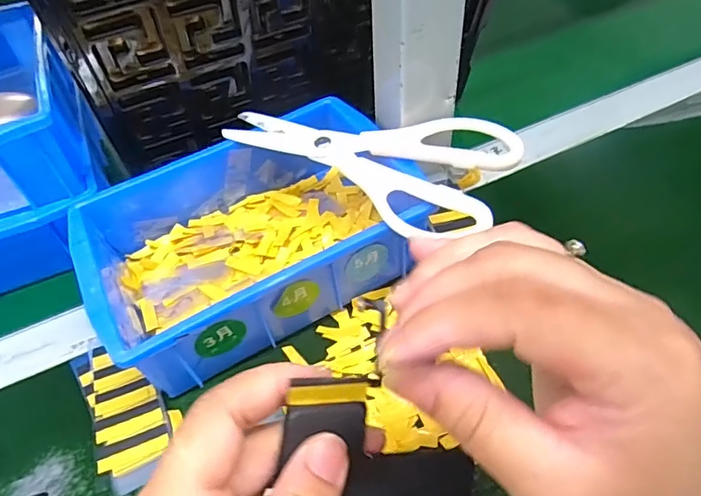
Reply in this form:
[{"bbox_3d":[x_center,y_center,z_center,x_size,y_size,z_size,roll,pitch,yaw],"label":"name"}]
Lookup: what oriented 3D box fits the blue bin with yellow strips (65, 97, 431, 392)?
[{"bbox_3d":[-0.063,-0.010,0.326,0.196,0.060,0.143,-27,51,-18],"label":"blue bin with yellow strips"}]

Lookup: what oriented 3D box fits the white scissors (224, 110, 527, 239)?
[{"bbox_3d":[0.006,-0.064,0.317,0.182,0.018,0.086,24,55,24],"label":"white scissors"}]

